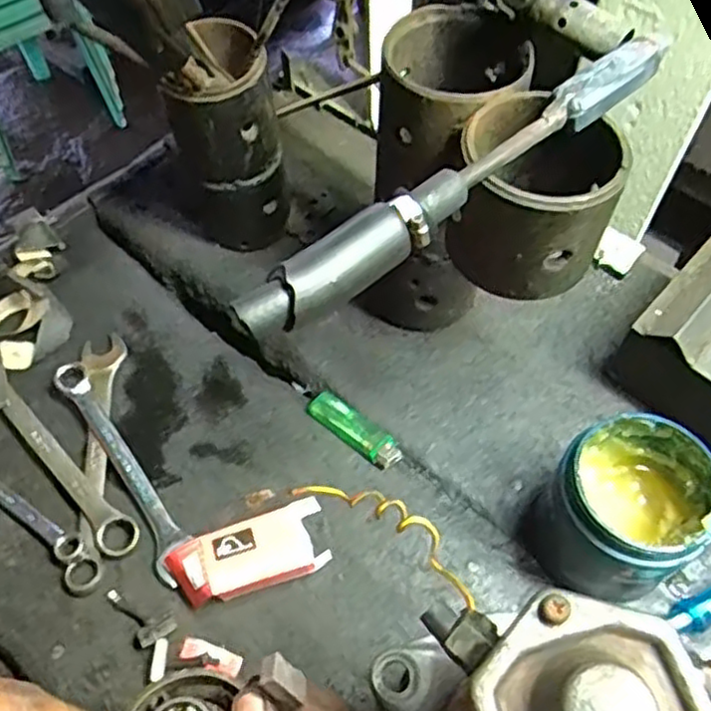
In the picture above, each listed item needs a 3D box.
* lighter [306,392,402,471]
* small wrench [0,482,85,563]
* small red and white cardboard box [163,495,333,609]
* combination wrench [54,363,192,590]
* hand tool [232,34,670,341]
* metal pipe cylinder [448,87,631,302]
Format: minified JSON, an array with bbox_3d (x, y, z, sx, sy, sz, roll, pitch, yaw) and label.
[{"bbox_3d":[-0.001,0.055,0.540,0.080,0.009,0.026,37,64,21],"label":"lighter"},{"bbox_3d":[-0.251,0.105,0.519,0.146,0.015,0.023,31,62,18],"label":"small wrench"},{"bbox_3d":[-0.068,0.136,0.479,0.107,0.045,0.049,-18,59,-11],"label":"small red and white cardboard box"},{"bbox_3d":[-0.173,0.081,0.530,0.027,0.017,0.192,-30,62,-18],"label":"combination wrench"},{"bbox_3d":[0.058,-0.087,0.353,0.266,0.030,0.027,-33,63,-19],"label":"hand tool"},{"bbox_3d":[0.100,-0.093,0.402,0.083,0.075,0.089,0,57,0],"label":"metal pipe cylinder"}]

